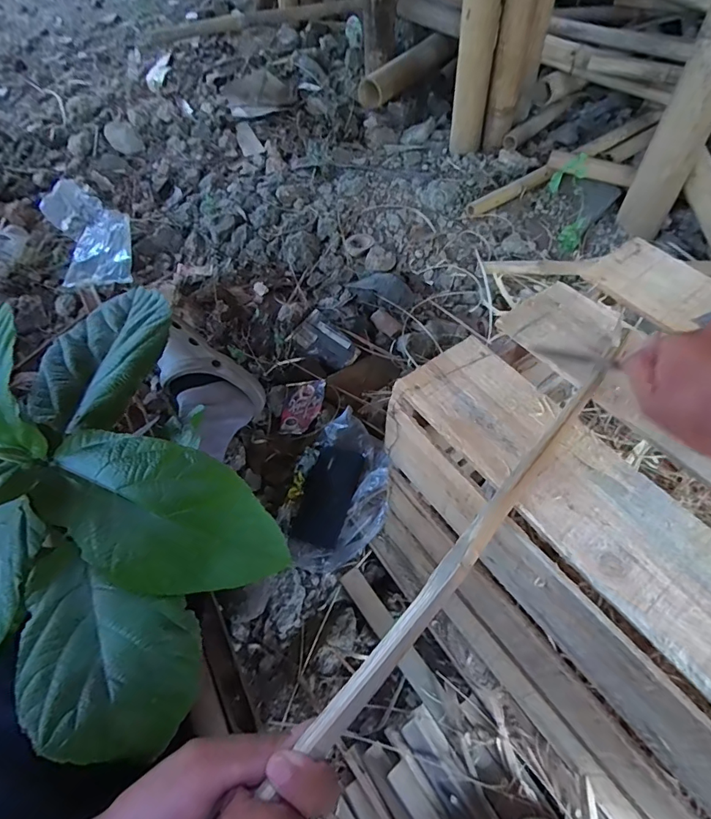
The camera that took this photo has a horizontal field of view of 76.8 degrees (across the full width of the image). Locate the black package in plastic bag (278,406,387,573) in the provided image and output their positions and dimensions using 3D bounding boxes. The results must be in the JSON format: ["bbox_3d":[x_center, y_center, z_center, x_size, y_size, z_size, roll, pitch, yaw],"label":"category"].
[{"bbox_3d":[-0.022,0.134,0.732,0.165,0.055,0.249,20,60,14],"label":"black package in plastic bag"}]

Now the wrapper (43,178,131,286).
[{"bbox_3d":[-0.642,-0.432,1.081,0.176,0.083,0.367,-22,59,-12],"label":"wrapper"}]

